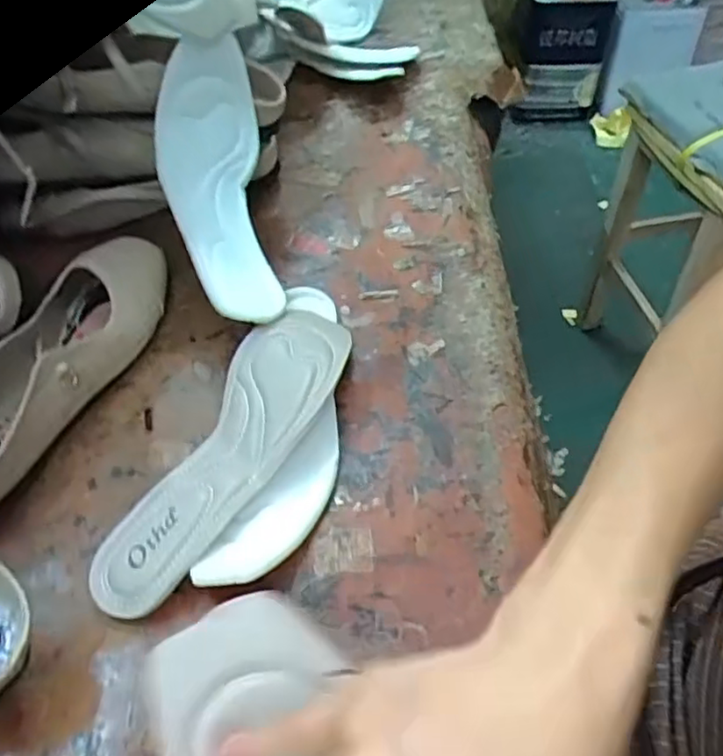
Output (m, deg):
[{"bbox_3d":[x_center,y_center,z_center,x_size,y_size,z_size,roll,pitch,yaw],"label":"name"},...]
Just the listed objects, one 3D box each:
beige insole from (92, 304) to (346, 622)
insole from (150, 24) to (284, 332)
[{"bbox_3d":[-0.073,0.040,0.416,0.073,0.033,0.232,17,51,18],"label":"beige insole"},{"bbox_3d":[-0.113,-0.145,0.510,0.077,0.046,0.212,-10,85,-5],"label":"insole"}]

